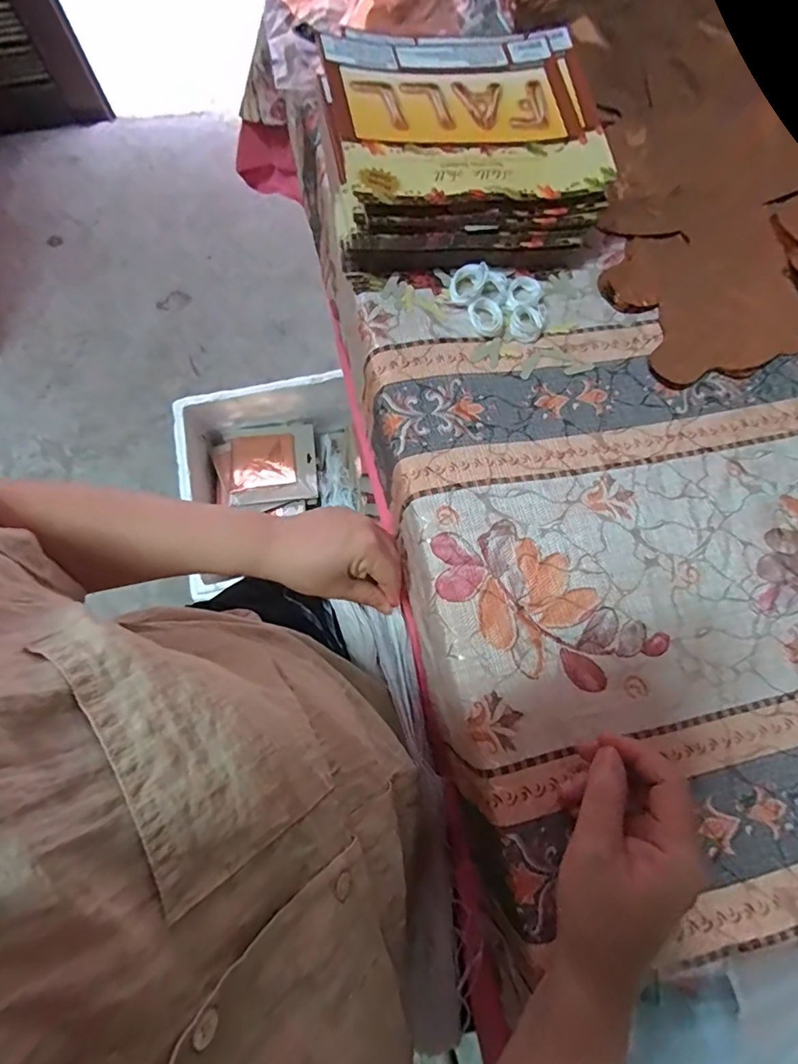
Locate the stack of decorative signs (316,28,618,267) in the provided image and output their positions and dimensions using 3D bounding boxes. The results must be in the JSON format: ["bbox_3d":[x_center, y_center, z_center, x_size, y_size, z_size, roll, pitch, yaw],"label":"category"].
[{"bbox_3d":[0.053,-0.315,0.408,0.229,0.073,0.189,-12,74,-6],"label":"stack of decorative signs"}]

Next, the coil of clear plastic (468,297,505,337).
[{"bbox_3d":[0.072,-0.177,0.404,0.031,0.011,0.029,1,74,-2],"label":"coil of clear plastic"}]

